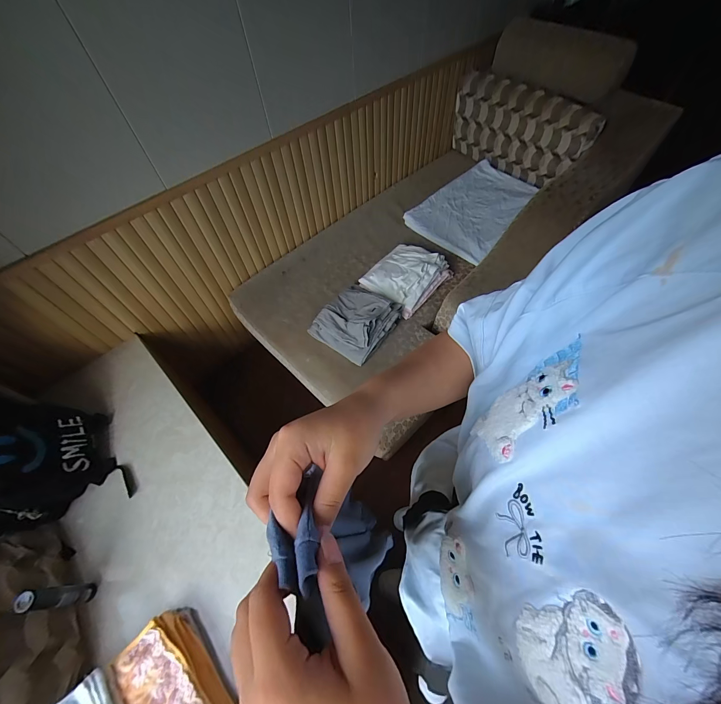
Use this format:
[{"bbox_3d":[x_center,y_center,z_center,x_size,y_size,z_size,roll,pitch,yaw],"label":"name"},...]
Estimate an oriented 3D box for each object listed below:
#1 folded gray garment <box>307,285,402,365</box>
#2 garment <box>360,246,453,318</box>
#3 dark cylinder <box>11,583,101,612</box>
[{"bbox_3d":[-0.012,-0.125,1.188,0.244,0.107,0.286,32,64,21],"label":"folded gray garment"},{"bbox_3d":[0.178,-0.318,1.305,0.272,0.118,0.292,36,66,22],"label":"garment"},{"bbox_3d":[-0.664,0.536,0.701,0.036,0.190,0.037,-1,58,2],"label":"dark cylinder"}]

